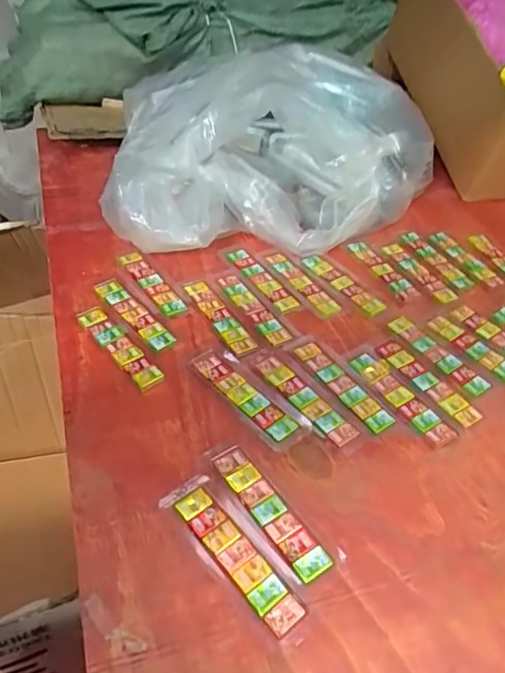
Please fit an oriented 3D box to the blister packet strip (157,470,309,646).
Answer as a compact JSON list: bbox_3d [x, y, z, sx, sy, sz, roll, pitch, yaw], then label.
[{"bbox_3d":[-0.011,0.156,0.385,0.036,0.008,0.135,-31,55,-33],"label":"blister packet strip"}]

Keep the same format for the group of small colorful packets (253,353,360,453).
[{"bbox_3d":[0.046,0.056,0.493,0.029,0.004,0.123,-27,53,-30],"label":"group of small colorful packets"}]

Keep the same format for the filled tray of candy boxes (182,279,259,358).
[{"bbox_3d":[-0.034,-0.023,0.565,0.028,0.015,0.117,-19,49,-25],"label":"filled tray of candy boxes"}]

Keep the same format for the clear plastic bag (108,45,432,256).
[{"bbox_3d":[0.000,-0.279,0.730,0.422,0.153,0.362,-14,47,-20],"label":"clear plastic bag"}]

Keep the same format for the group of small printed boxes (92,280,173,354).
[{"bbox_3d":[-0.124,-0.025,0.560,0.026,0.005,0.121,-29,54,-31],"label":"group of small printed boxes"}]

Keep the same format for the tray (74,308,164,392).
[{"bbox_3d":[-0.131,0.009,0.523,0.025,0.009,0.120,-30,54,-32],"label":"tray"}]

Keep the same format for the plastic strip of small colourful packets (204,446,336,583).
[{"bbox_3d":[0.009,0.133,0.412,0.033,0.005,0.124,-25,52,-29],"label":"plastic strip of small colourful packets"}]

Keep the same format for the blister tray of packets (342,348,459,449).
[{"bbox_3d":[0.136,0.054,0.506,0.032,0.004,0.127,-21,50,-26],"label":"blister tray of packets"}]

